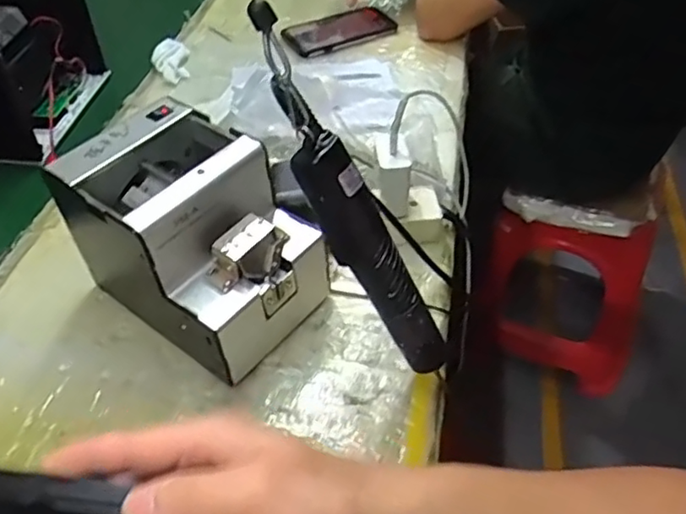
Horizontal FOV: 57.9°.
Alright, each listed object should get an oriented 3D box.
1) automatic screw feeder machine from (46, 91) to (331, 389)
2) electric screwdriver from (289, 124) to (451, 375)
[{"bbox_3d":[-0.119,-0.017,0.513,0.171,0.141,0.125,29,53,25],"label":"automatic screw feeder machine"},{"bbox_3d":[0.023,0.003,0.433,0.028,0.203,0.034,-6,35,42],"label":"electric screwdriver"}]

